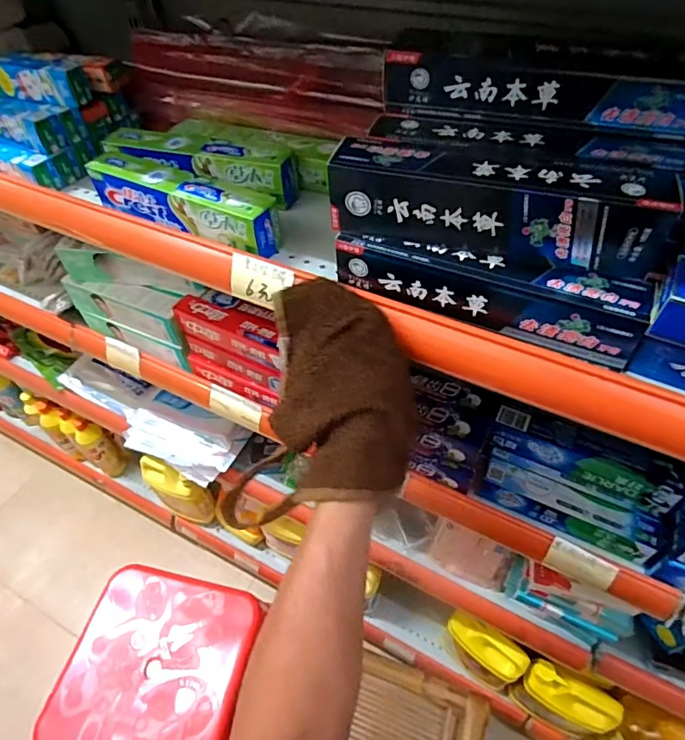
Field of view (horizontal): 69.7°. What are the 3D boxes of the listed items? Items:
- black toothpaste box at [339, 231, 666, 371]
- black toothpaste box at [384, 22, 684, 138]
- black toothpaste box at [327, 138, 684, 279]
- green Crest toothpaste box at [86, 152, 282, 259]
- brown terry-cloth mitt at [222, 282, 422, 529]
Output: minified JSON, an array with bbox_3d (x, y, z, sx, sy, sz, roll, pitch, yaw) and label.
[{"bbox_3d":[0.103,-0.059,0.373,0.226,0.048,0.041,15,53,15],"label":"black toothpaste box"},{"bbox_3d":[0.148,-0.216,0.367,0.225,0.061,0.043,13,52,13],"label":"black toothpaste box"},{"bbox_3d":[0.110,-0.118,0.355,0.240,0.056,0.054,11,52,11],"label":"black toothpaste box"},{"bbox_3d":[-0.158,-0.169,0.485,0.220,0.045,0.048,25,56,21],"label":"green Crest toothpaste box"},{"bbox_3d":[0.002,0.016,0.389,0.111,0.070,0.173,-12,66,25],"label":"brown terry-cloth mitt"}]

